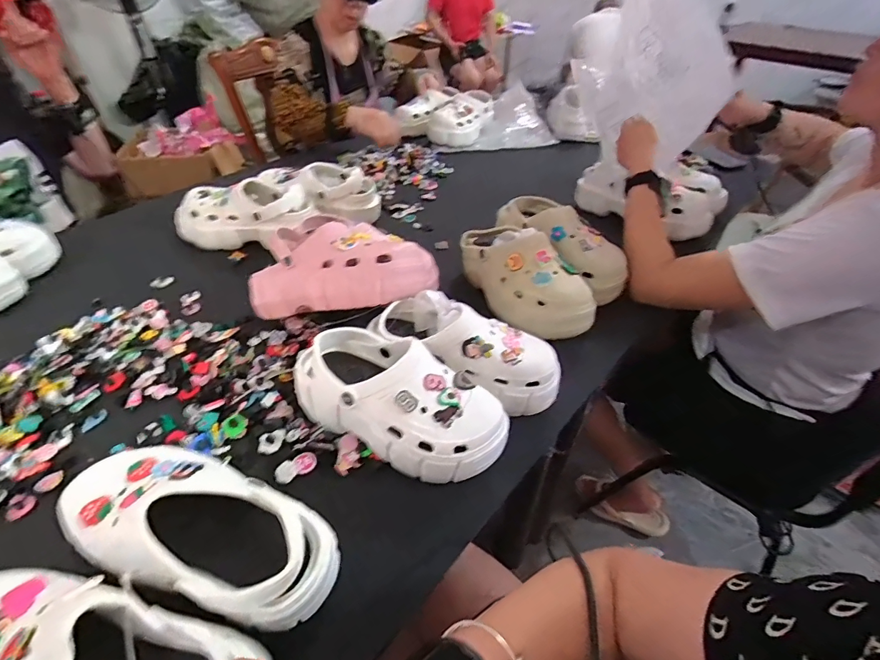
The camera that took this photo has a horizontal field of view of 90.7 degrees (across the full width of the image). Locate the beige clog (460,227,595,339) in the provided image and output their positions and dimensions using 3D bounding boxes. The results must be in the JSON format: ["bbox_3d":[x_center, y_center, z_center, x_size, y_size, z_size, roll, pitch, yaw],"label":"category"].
[{"bbox_3d":[0.125,-0.085,0.670,0.093,0.097,0.234,-21,47,-24],"label":"beige clog"}]

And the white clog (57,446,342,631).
[{"bbox_3d":[-0.211,0.176,0.387,0.249,0.098,0.106,14,43,13],"label":"white clog"}]

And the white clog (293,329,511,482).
[{"bbox_3d":[-0.047,0.082,0.494,0.244,0.105,0.104,21,45,20],"label":"white clog"}]

